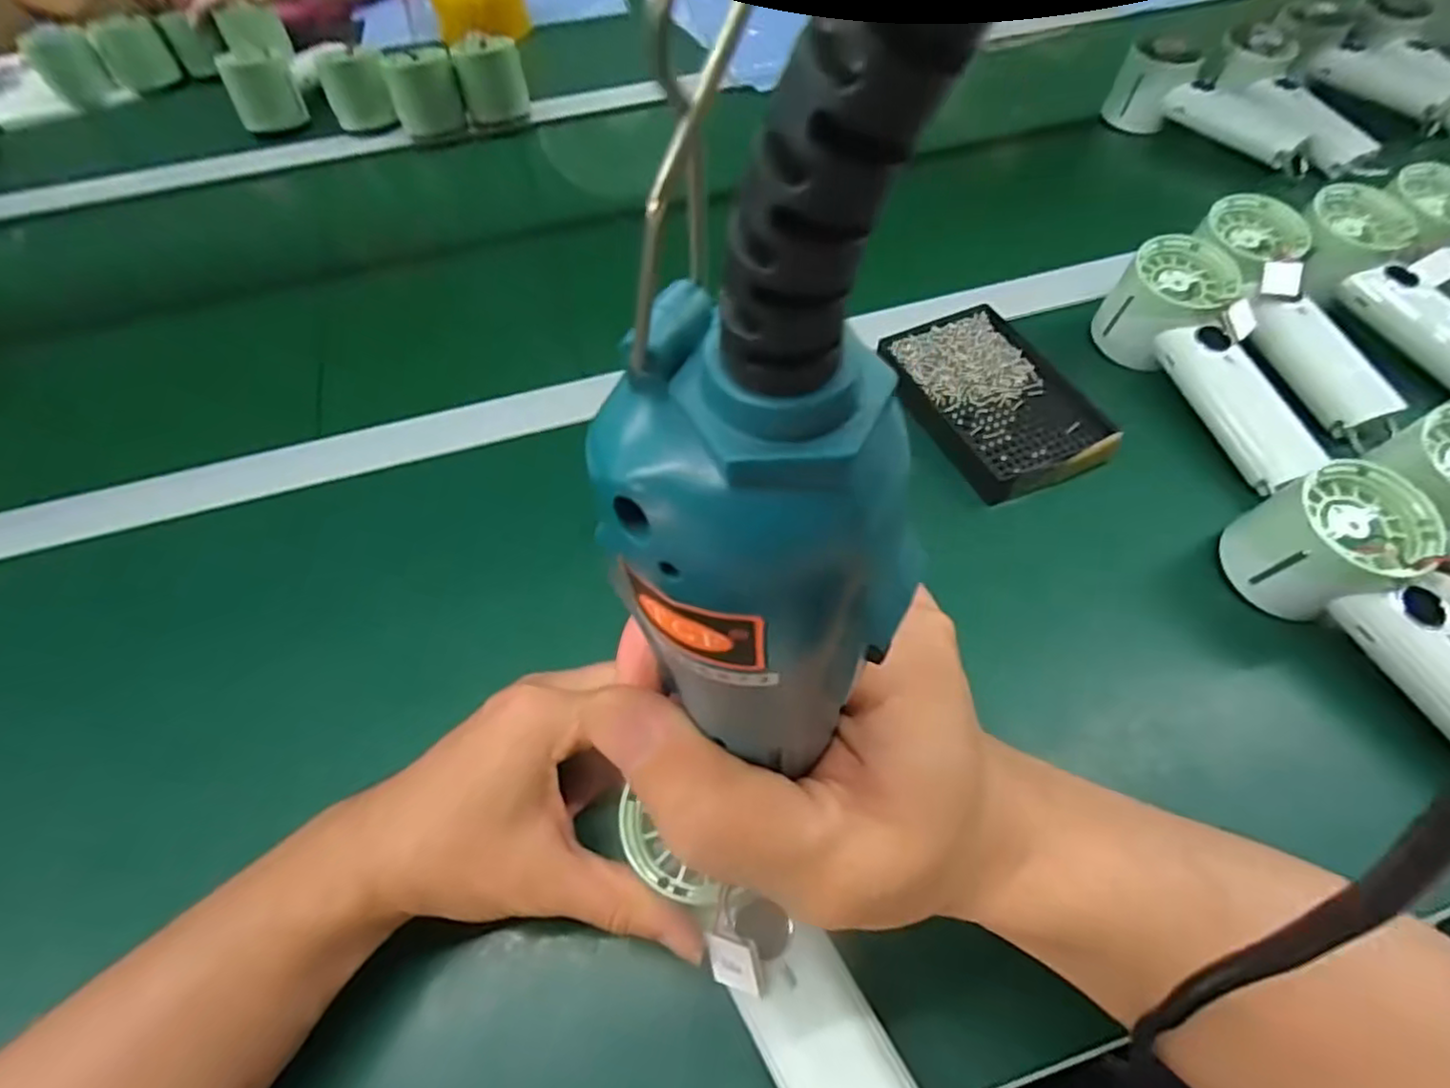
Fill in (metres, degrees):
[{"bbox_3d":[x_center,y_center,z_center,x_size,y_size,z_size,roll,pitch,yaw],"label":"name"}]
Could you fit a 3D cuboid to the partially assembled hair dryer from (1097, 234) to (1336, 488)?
[{"bbox_3d":[0.305,-0.111,0.424,0.061,0.052,0.172,-16,69,-8],"label":"partially assembled hair dryer"}]

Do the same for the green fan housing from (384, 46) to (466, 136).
[{"bbox_3d":[-0.304,-0.459,0.678,0.067,0.061,0.064,-21,58,-11],"label":"green fan housing"}]

